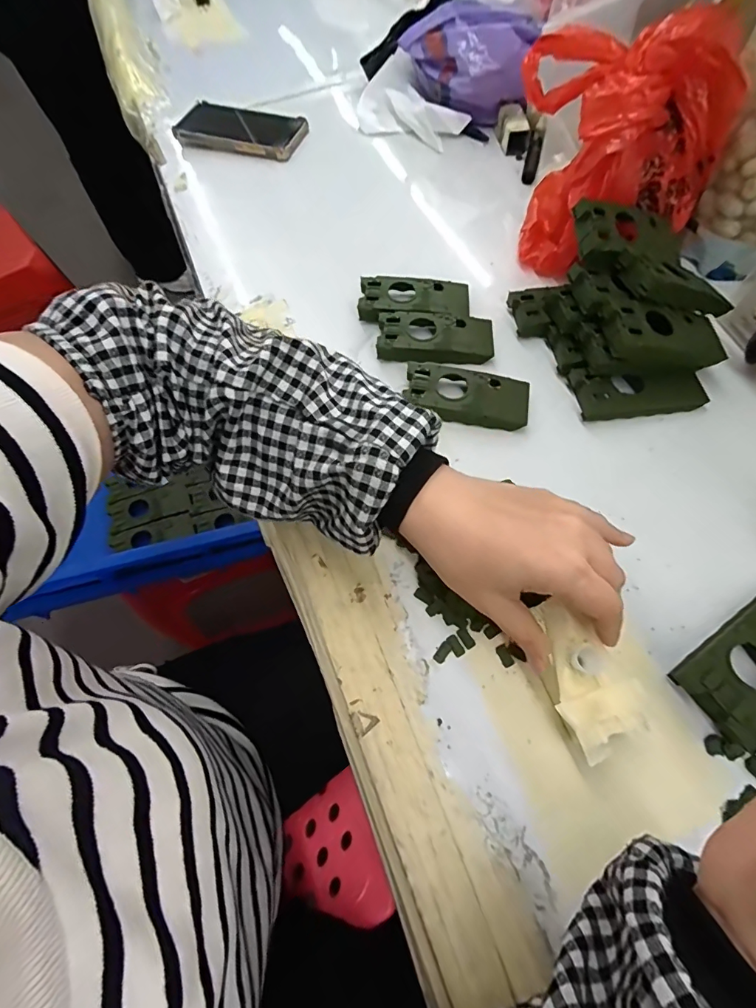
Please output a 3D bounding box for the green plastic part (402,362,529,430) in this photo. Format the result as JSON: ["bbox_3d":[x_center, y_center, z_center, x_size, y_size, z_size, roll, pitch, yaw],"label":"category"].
[{"bbox_3d":[0.074,-0.090,0.371,0.102,0.015,0.050,11,65,7],"label":"green plastic part"}]

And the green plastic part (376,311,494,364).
[{"bbox_3d":[0.052,-0.150,0.400,0.103,0.015,0.052,2,64,3],"label":"green plastic part"}]

